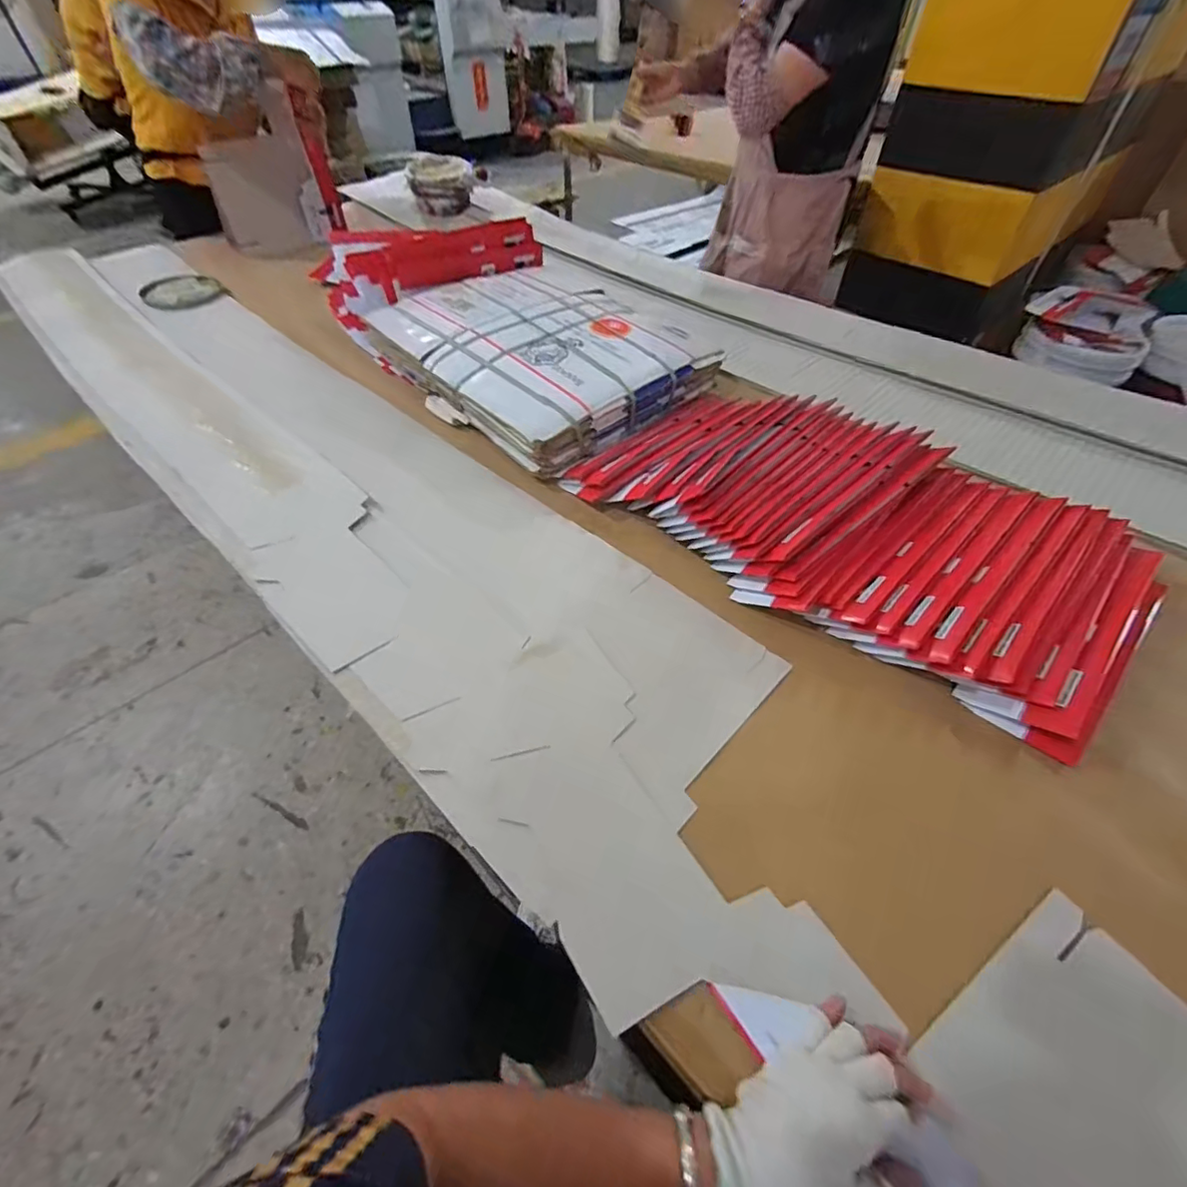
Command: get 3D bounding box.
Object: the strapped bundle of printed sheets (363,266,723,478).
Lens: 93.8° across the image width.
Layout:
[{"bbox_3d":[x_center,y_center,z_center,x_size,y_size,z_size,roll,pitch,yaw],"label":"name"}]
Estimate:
[{"bbox_3d":[-0.079,-0.454,1.020,0.463,0.085,0.519,-33,56,-25],"label":"strapped bundle of printed sheets"}]

